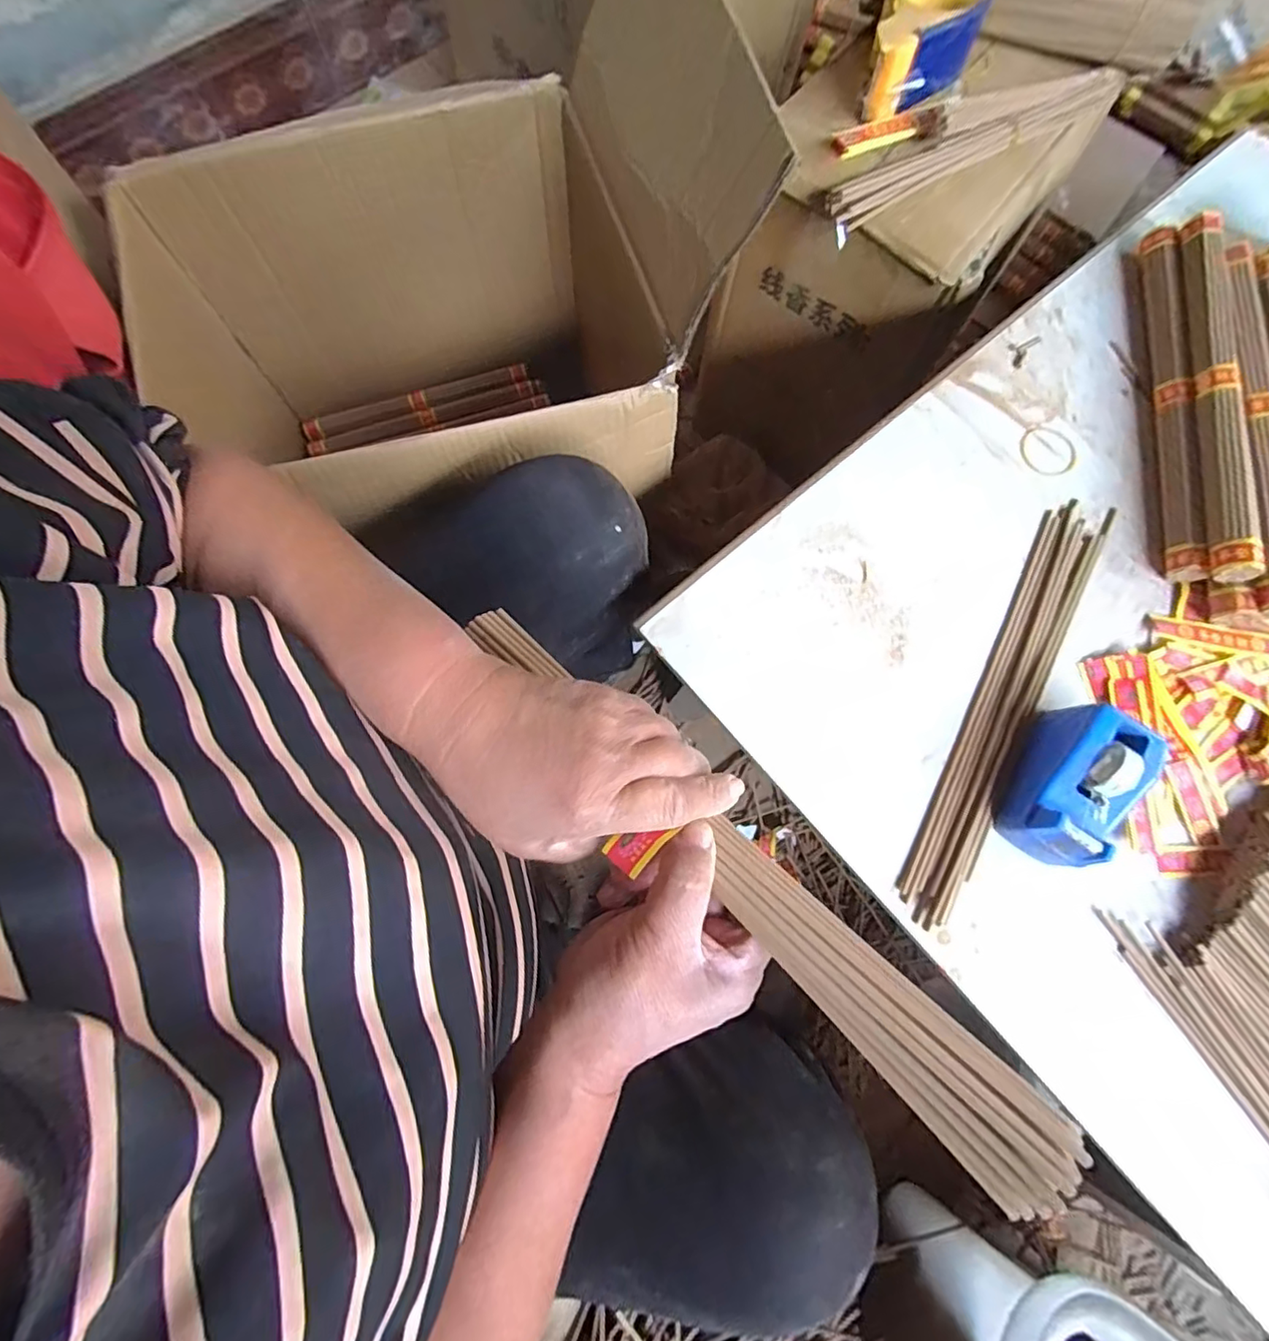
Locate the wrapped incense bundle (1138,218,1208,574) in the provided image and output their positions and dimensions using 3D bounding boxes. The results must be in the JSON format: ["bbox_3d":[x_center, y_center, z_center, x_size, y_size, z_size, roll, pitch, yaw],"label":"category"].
[{"bbox_3d":[0.435,-0.223,0.474,0.024,0.030,0.315,8,77,0],"label":"wrapped incense bundle"}]

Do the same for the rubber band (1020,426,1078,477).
[{"bbox_3d":[0.336,-0.178,0.474,0.049,0.004,0.046,-6,74,-6],"label":"rubber band"}]

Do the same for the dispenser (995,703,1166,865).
[{"bbox_3d":[0.284,0.072,0.381,0.060,0.050,0.098,36,78,6],"label":"dispenser"}]

